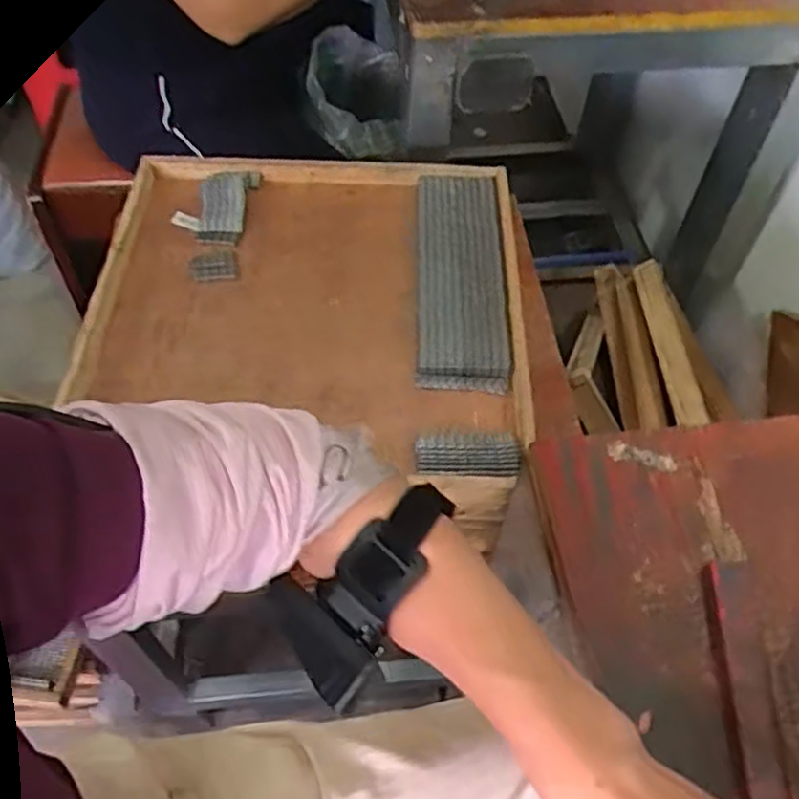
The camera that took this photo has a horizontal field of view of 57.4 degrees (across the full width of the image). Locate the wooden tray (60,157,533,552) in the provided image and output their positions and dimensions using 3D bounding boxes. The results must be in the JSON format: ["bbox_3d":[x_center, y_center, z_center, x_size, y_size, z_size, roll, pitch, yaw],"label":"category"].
[{"bbox_3d":[-0.087,-0.092,0.703,0.420,0.061,0.412,2,54,0],"label":"wooden tray"}]

